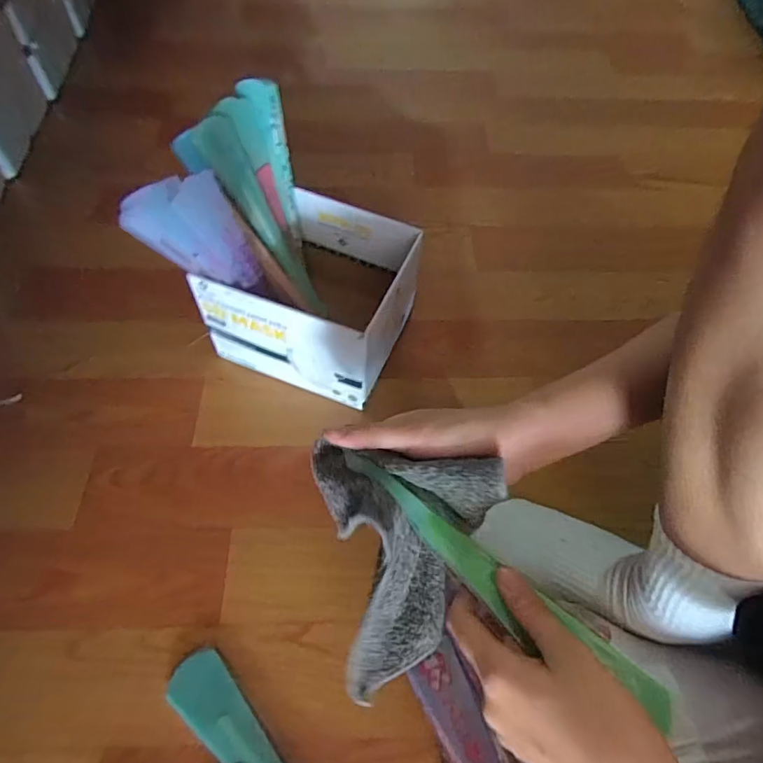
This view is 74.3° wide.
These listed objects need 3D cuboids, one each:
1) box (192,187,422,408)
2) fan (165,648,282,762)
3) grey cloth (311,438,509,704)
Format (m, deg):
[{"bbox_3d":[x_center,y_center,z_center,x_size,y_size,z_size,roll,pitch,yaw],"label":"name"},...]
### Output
[{"bbox_3d":[-0.068,-0.091,0.540,0.176,0.127,0.158,21,59,10],"label":"box"},{"bbox_3d":[-0.073,0.294,0.357,0.233,0.015,0.040,40,64,20],"label":"fan"},{"bbox_3d":[0.019,0.100,0.323,0.107,0.085,0.150,-10,59,-9],"label":"grey cloth"}]

